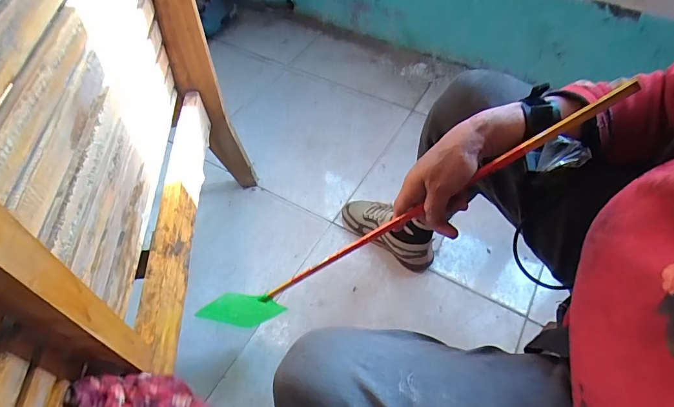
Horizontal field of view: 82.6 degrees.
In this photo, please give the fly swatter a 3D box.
[{"bbox_3d":[0.013,0.071,0.552,0.112,0.672,0.013,27,43,-37],"label":"fly swatter"}]

